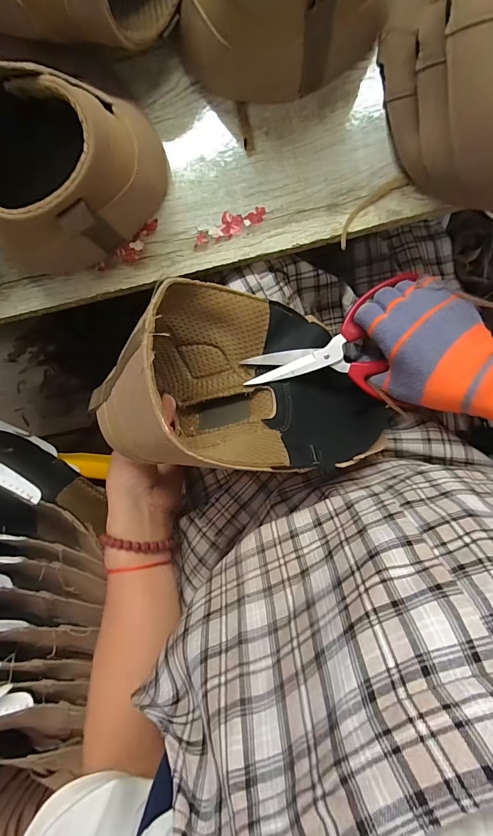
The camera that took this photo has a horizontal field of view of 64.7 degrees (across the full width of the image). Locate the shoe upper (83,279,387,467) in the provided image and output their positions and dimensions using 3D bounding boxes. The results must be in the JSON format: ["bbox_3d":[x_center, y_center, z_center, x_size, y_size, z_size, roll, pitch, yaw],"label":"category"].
[{"bbox_3d":[0.010,-0.036,0.305,0.184,0.139,0.132,10,95,4],"label":"shoe upper"}]

